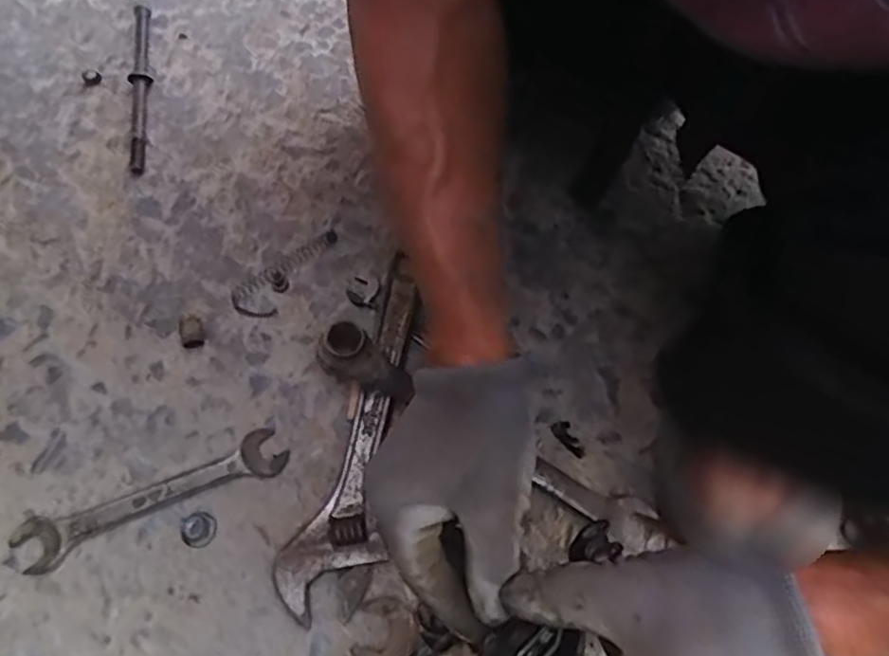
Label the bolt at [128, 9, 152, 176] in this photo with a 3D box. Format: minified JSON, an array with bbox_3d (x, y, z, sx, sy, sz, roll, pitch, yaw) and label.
[{"bbox_3d":[-0.293,-0.234,0.640,0.018,0.013,0.211,-9,65,-6],"label":"bolt"}]

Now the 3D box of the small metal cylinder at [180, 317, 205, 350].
[{"bbox_3d":[-0.201,0.003,0.528,0.017,0.017,0.024,-10,65,-7],"label":"small metal cylinder"}]

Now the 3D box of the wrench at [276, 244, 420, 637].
[{"bbox_3d":[-0.052,0.069,0.493,0.059,0.022,0.277,15,65,5],"label":"wrench"}]

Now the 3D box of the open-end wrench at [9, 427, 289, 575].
[{"bbox_3d":[-0.209,0.120,0.471,0.189,0.009,0.038,-21,67,-12],"label":"open-end wrench"}]

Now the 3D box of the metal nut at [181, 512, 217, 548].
[{"bbox_3d":[-0.172,0.140,0.463,0.023,0.004,0.025,1,64,-2],"label":"metal nut"}]

